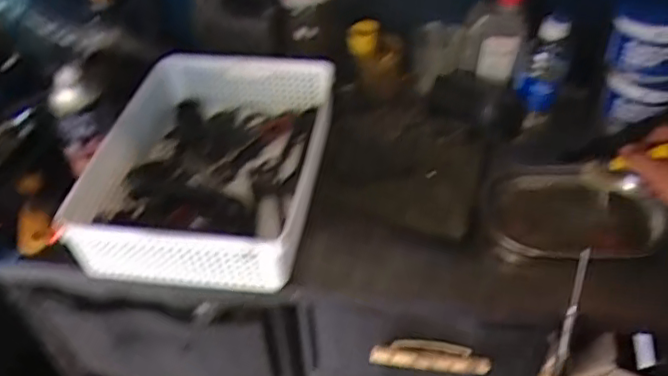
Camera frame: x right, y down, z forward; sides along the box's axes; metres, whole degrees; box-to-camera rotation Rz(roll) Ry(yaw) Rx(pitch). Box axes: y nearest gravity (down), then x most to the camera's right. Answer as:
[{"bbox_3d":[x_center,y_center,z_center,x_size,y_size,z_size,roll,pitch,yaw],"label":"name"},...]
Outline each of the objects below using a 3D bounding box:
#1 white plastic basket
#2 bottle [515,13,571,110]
[{"bbox_3d":[-0.148,-0.027,0.742,0.263,0.105,0.326,8,45,0],"label":"white plastic basket"},{"bbox_3d":[0.287,-0.162,0.825,0.060,0.152,0.050,18,46,10],"label":"bottle"}]

